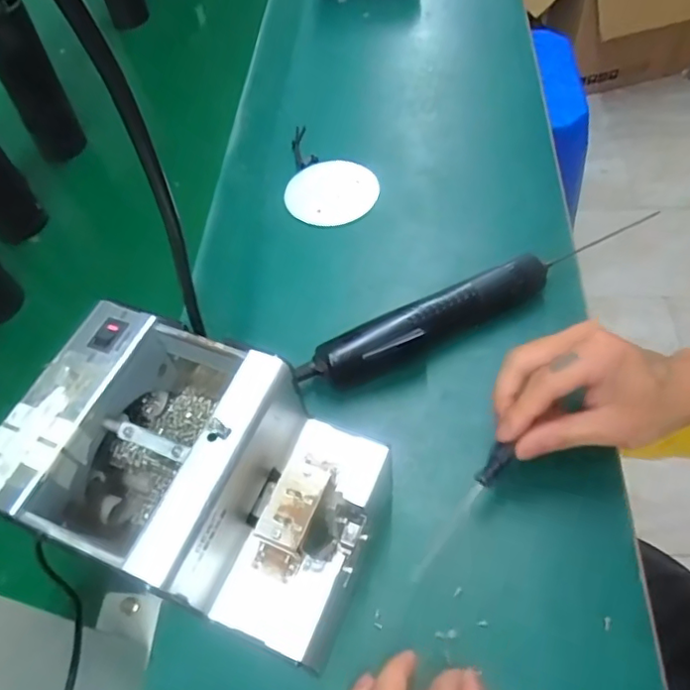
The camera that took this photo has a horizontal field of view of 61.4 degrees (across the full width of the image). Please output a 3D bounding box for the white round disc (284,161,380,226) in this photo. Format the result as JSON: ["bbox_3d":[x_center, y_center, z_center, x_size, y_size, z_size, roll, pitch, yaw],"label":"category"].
[{"bbox_3d":[-0.014,-0.161,0.609,0.093,0.006,0.092,-3,54,4],"label":"white round disc"}]

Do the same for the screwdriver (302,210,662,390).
[{"bbox_3d":[0.110,-0.037,0.486,0.315,0.047,0.042,-26,56,-13],"label":"screwdriver"}]

